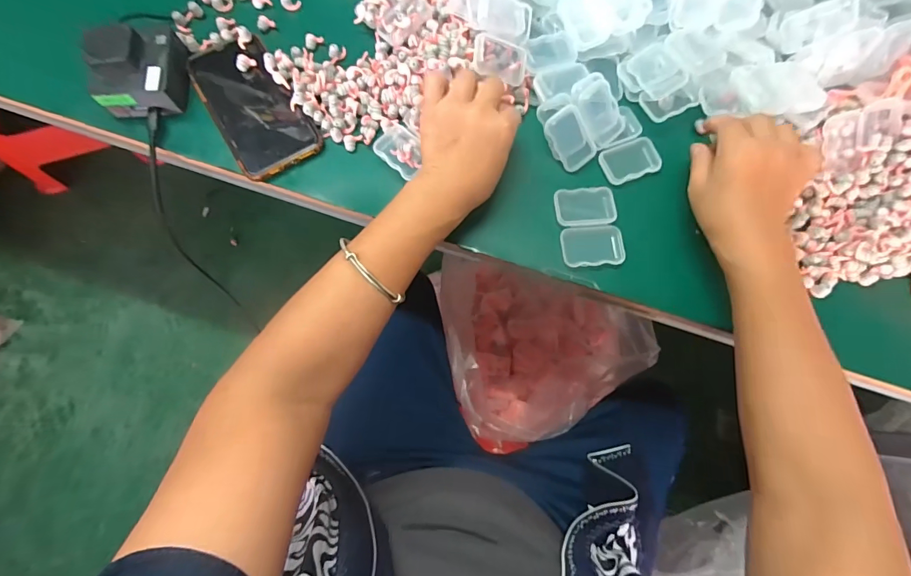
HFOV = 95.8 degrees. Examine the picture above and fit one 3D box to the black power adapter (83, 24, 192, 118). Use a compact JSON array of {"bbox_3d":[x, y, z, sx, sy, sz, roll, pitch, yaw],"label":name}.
[{"bbox_3d":[-0.295,-0.207,0.383,0.067,0.049,0.077,-6,75,-2],"label":"black power adapter"}]

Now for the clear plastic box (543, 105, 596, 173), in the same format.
[{"bbox_3d":[0.109,-0.141,0.388,0.037,0.010,0.054,-42,114,-10],"label":"clear plastic box"}]

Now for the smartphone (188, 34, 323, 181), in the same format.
[{"bbox_3d":[-0.196,-0.179,0.396,0.076,0.014,0.151,-33,78,-9],"label":"smartphone"}]

